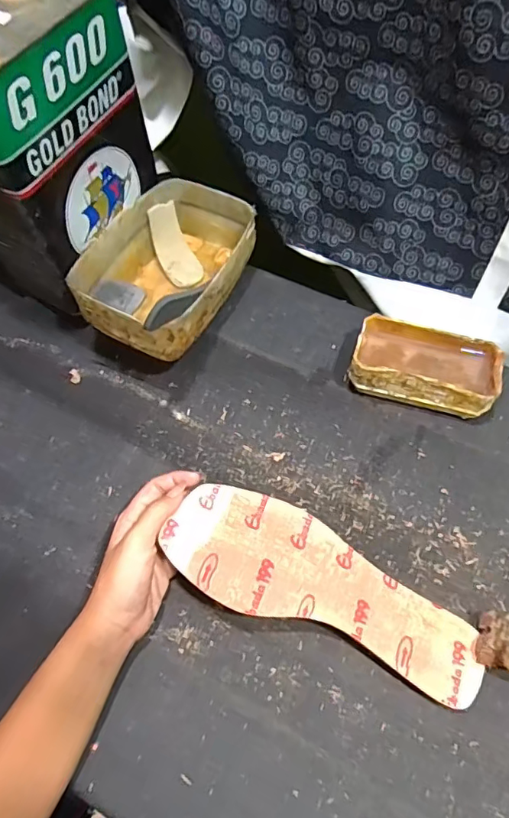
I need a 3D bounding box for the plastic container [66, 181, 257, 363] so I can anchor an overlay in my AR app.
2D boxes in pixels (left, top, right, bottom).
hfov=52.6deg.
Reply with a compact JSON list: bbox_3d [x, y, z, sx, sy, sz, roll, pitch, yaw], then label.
[{"bbox_3d":[-0.083,-0.142,0.513,0.126,0.074,0.188,24,62,14],"label":"plastic container"}]

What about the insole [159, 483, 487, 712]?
[{"bbox_3d":[0.051,0.128,0.374,0.236,0.005,0.081,26,64,4],"label":"insole"}]

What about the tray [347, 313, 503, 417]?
[{"bbox_3d":[0.155,-0.037,0.474,0.124,0.048,0.072,15,60,9],"label":"tray"}]

